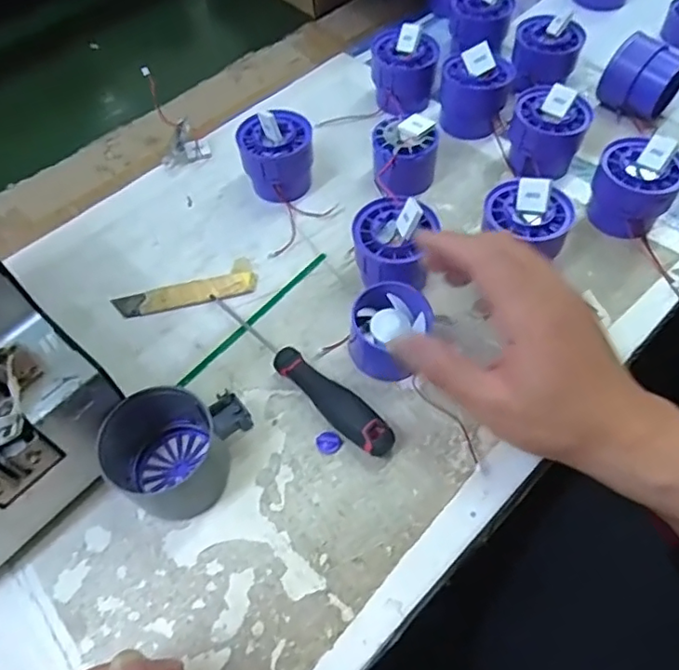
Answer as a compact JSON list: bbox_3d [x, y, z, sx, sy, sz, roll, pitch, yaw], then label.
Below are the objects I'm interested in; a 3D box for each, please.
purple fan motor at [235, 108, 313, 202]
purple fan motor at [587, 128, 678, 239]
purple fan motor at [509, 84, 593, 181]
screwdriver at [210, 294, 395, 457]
[{"bbox_3d":[-0.047,-0.135,0.444,0.056,0.054,0.053,-9,57,-3],"label":"purple fan motor"},{"bbox_3d":[0.203,-0.102,0.402,0.054,0.057,0.052,30,63,20],"label":"purple fan motor"},{"bbox_3d":[0.156,-0.150,0.442,0.055,0.053,0.052,17,59,13],"label":"purple fan motor"},{"bbox_3d":[-0.030,0.019,0.364,0.161,0.023,0.020,38,66,24],"label":"screwdriver"}]

